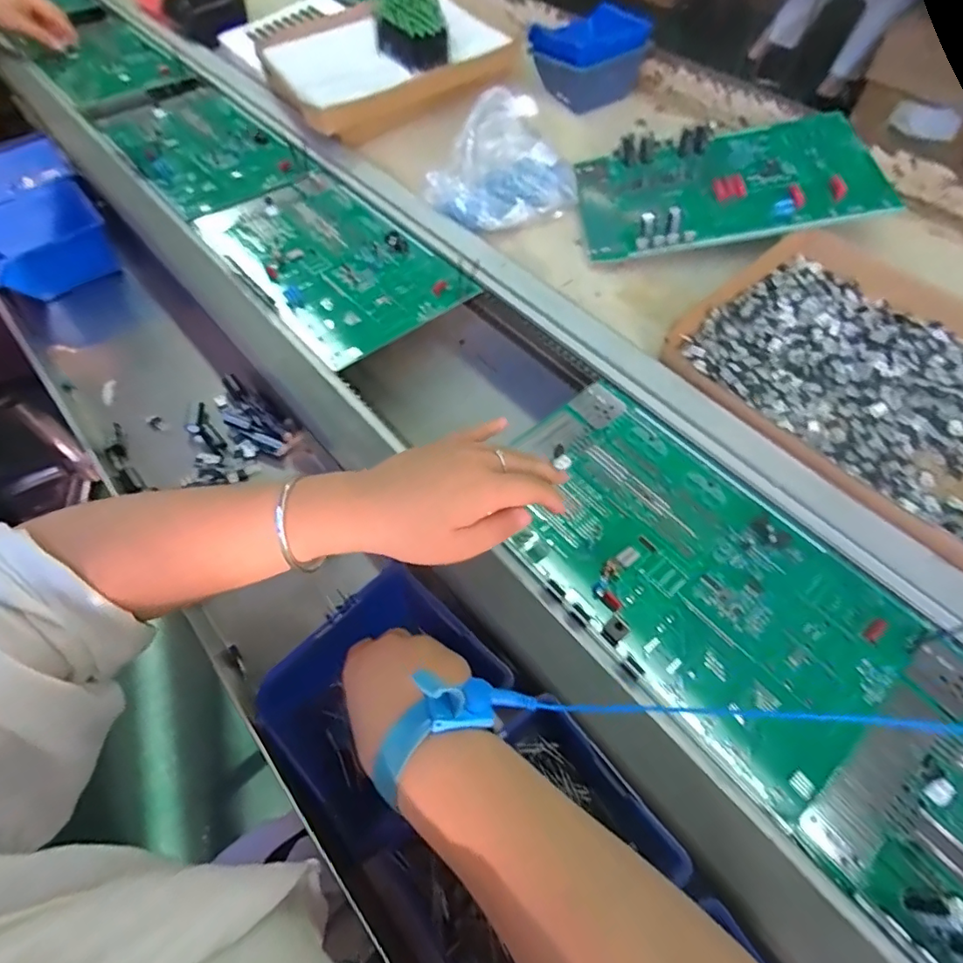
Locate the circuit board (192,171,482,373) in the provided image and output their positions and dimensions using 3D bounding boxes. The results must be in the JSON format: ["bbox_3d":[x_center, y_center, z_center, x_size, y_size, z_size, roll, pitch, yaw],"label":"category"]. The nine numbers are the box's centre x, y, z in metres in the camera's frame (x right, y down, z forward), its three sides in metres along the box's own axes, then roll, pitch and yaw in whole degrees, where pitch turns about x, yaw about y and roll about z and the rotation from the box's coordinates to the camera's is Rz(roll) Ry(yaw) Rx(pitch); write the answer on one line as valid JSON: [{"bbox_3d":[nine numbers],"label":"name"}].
[{"bbox_3d":[-0.174,-0.254,0.587,0.178,0.017,0.318,-33,63,-21],"label":"circuit board"}]

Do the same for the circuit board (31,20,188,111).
[{"bbox_3d":[-0.650,-0.715,0.890,0.163,0.030,0.345,-39,64,-15],"label":"circuit board"}]

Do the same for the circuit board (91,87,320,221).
[{"bbox_3d":[-0.391,-0.465,0.713,0.170,0.020,0.328,-35,63,-22],"label":"circuit board"}]

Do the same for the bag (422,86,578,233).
[{"bbox_3d":[0.029,-0.355,0.592,0.151,0.089,0.112,-34,63,-21],"label":"bag"}]

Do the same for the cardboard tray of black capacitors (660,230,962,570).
[{"bbox_3d":[0.353,-0.095,0.465,0.251,0.033,0.314,-34,63,-21],"label":"cardboard tray of black capacitors"}]

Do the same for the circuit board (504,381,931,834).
[{"bbox_3d":[0.144,0.056,0.396,0.178,0.016,0.304,-35,63,-22],"label":"circuit board"}]

